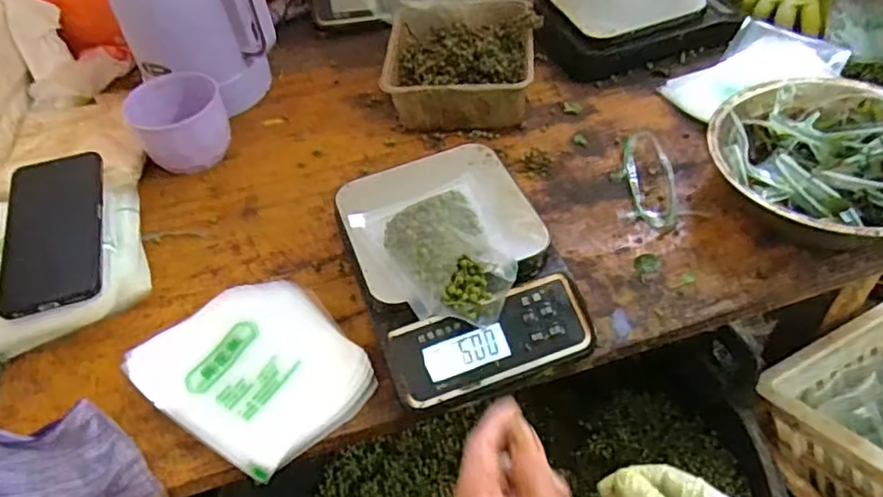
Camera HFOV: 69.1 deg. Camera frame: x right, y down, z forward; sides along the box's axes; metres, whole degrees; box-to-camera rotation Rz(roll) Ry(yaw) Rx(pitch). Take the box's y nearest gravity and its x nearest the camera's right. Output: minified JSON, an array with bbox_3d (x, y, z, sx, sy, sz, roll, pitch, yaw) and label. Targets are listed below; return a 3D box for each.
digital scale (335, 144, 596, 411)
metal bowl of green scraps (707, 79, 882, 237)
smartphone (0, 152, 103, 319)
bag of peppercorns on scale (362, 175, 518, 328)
[{"bbox_3d":[0.008,0.012,0.510,0.152,0.053,0.212,-19,51,-10],"label":"digital scale"},{"bbox_3d":[0.314,-0.061,0.523,0.180,0.069,0.170,-3,50,3],"label":"metal bowl of green scraps"},{"bbox_3d":[-0.333,-0.020,0.550,0.077,0.010,0.172,-14,52,-11],"label":"smartphone"},{"bbox_3d":[0.000,-0.012,0.461,0.093,0.053,0.140,-19,50,-10],"label":"bag of peppercorns on scale"}]

